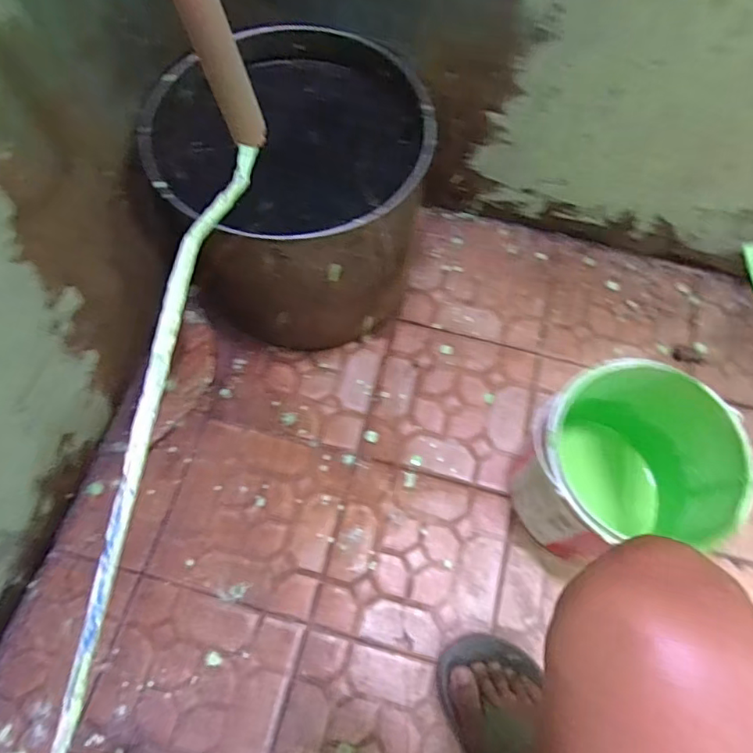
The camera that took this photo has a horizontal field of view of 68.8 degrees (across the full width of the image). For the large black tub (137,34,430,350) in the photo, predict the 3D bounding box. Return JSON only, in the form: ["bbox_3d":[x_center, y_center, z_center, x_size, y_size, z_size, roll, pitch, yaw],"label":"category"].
[{"bbox_3d":[-0.084,-0.210,0.666,0.269,0.282,0.279,1,67,-1],"label":"large black tub"}]

